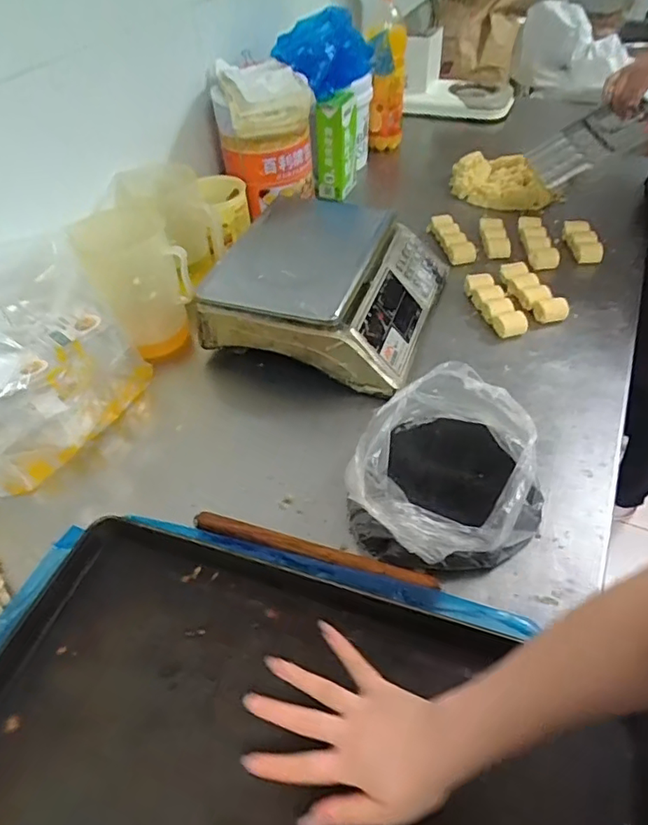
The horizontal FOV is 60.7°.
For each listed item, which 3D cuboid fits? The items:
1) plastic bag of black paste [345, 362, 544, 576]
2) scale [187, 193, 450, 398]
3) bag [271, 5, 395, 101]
[{"bbox_3d":[0.156,0.069,0.660,0.209,0.099,0.264,26,53,26],"label":"plastic bag of black paste"},{"bbox_3d":[0.010,-0.213,0.906,0.327,0.147,0.331,13,48,16],"label":"scale"},{"bbox_3d":[0.047,-0.722,1.129,0.094,0.154,0.350,28,36,28],"label":"bag"}]

